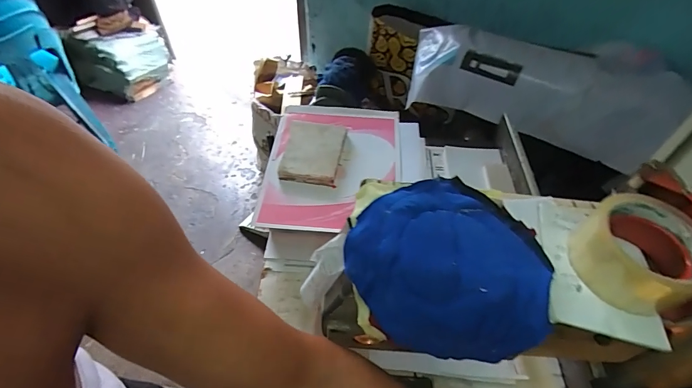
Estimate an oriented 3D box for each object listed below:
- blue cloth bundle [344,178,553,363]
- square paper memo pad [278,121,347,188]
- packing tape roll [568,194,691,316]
[{"bbox_3d":[0.093,0.065,0.354,0.176,0.058,0.160,15,51,11],"label":"blue cloth bundle"},{"bbox_3d":[-0.062,-0.079,0.671,0.105,0.023,0.143,8,50,5],"label":"square paper memo pad"},{"bbox_3d":[0.255,0.053,0.321,0.093,0.054,0.089,1,50,-1],"label":"packing tape roll"}]

